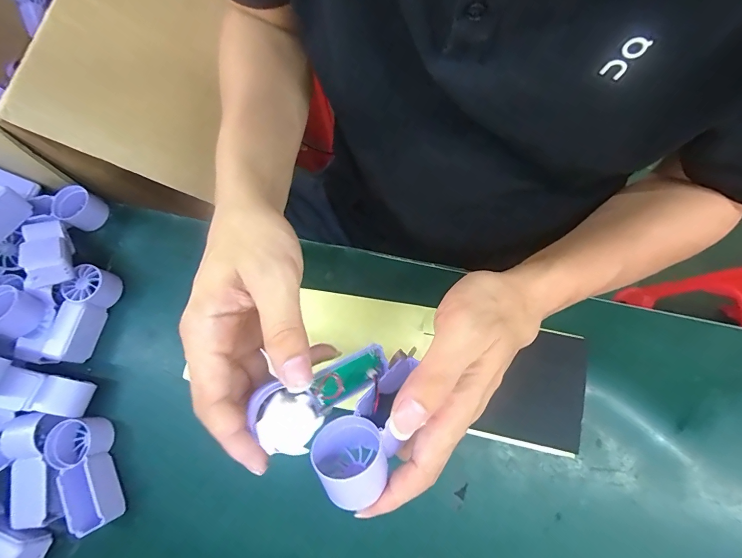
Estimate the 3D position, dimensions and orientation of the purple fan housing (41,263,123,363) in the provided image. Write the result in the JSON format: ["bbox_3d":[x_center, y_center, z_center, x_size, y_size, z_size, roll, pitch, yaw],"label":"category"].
[{"bbox_3d":[-0.281,0.033,0.355,0.029,0.041,0.088,17,75,7],"label":"purple fan housing"}]

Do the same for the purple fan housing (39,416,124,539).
[{"bbox_3d":[-0.248,0.168,0.315,0.039,0.032,0.090,-21,74,-4],"label":"purple fan housing"}]

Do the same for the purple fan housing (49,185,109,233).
[{"bbox_3d":[-0.308,-0.074,0.389,0.038,0.034,0.038,25,76,9],"label":"purple fan housing"}]

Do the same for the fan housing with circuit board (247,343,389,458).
[{"bbox_3d":[-0.028,0.065,0.219,0.086,0.023,0.039,-25,70,-45],"label":"fan housing with circuit board"}]

